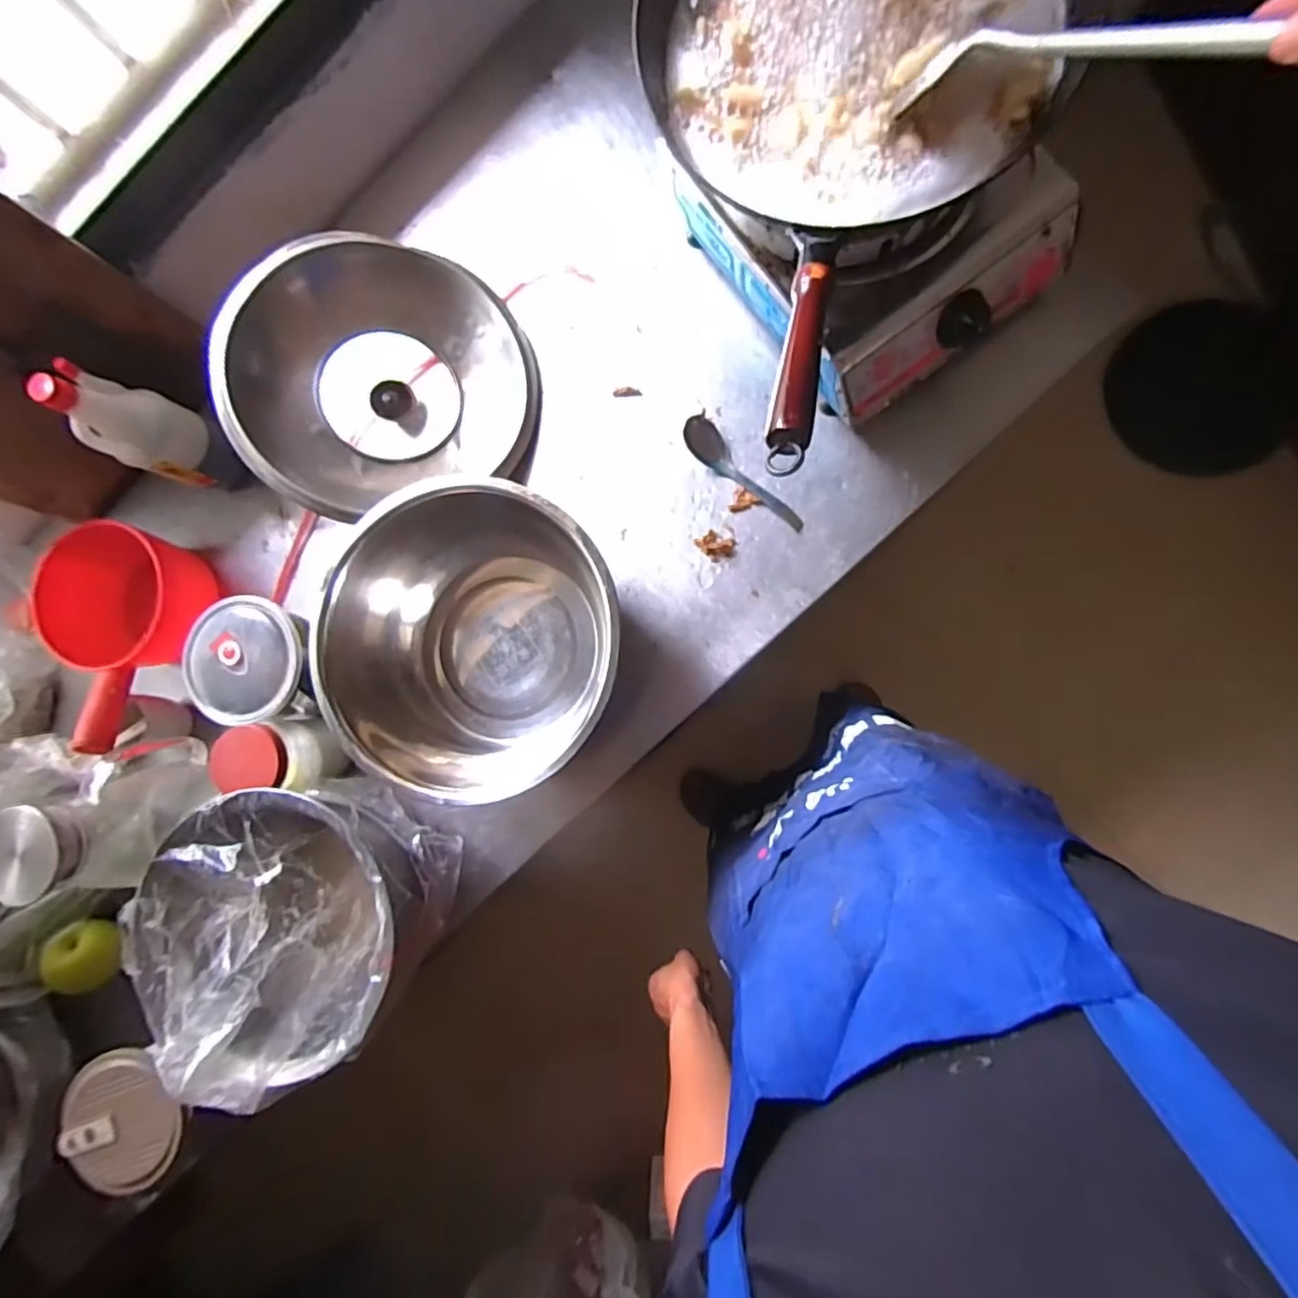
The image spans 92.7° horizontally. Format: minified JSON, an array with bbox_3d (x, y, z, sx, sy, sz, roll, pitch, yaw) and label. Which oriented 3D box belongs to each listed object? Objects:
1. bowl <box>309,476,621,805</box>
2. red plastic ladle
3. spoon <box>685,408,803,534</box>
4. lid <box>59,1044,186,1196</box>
[{"bbox_3d":[-0.186,-0.004,0.693,0.320,0.133,0.307,-1,86,8],"label":"bowl"},{"bbox_3d":[-0.659,-0.023,0.757,0.158,0.115,0.254,12,88,9],"label":"red plastic ladle"},{"bbox_3d":[0.105,-0.198,0.714,0.039,0.032,0.173,-42,82,4],"label":"spoon"},{"bbox_3d":[-0.589,0.530,0.689,0.144,0.026,0.123,33,81,7],"label":"lid"}]

